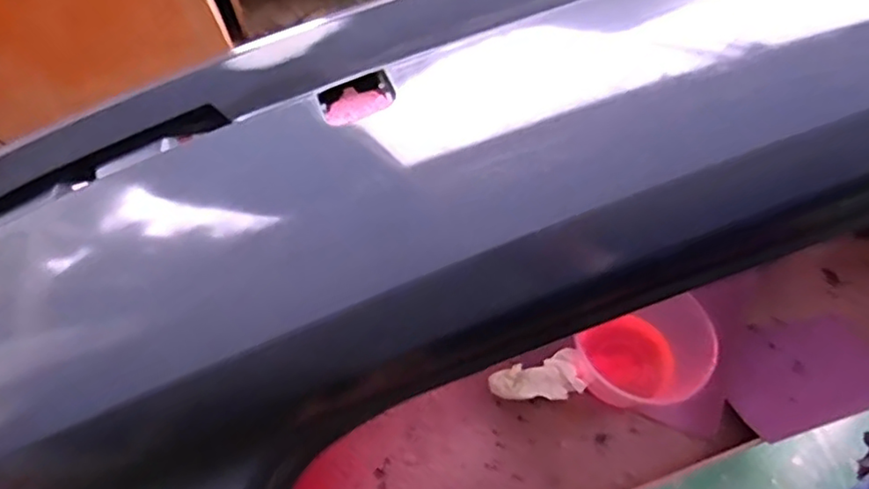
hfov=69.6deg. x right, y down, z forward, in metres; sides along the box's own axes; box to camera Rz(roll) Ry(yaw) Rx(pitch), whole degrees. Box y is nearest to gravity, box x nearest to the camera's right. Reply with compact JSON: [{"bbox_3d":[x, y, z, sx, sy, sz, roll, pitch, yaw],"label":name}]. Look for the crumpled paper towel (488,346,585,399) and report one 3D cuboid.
[{"bbox_3d":[0.093,0.118,0.550,0.087,0.018,0.040,-7,67,-21],"label":"crumpled paper towel"}]

